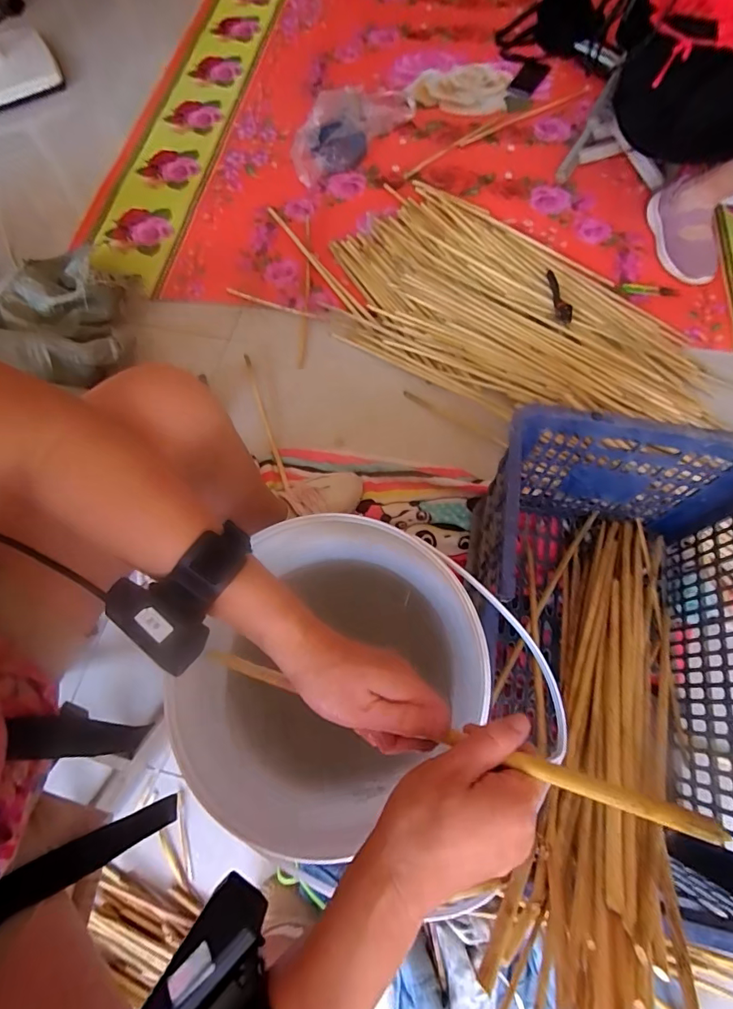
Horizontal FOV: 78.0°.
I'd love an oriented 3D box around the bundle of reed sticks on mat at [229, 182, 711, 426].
[{"bbox_3d":[0.233,-0.470,0.993,1.007,0.054,0.510,25,71,11],"label":"bundle of reed sticks on mat"}]

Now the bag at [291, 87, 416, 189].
[{"bbox_3d":[-0.058,-0.990,1.194,0.350,0.122,0.159,-36,71,-12],"label":"bag"}]

